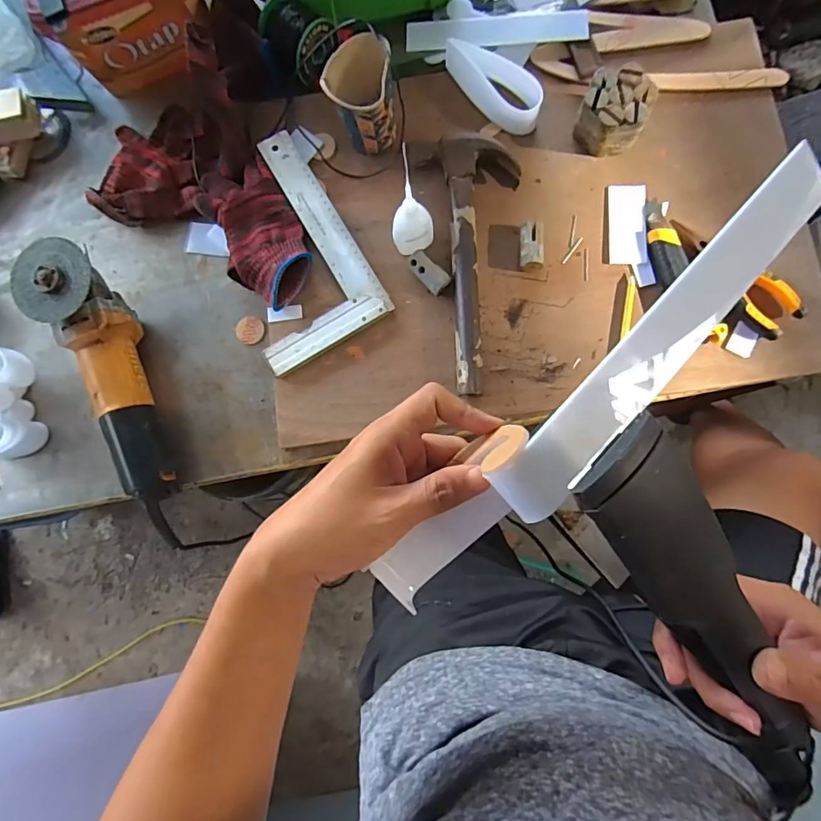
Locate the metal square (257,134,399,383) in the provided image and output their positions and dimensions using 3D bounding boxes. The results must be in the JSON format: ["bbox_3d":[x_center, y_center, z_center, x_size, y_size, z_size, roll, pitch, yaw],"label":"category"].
[{"bbox_3d":[-0.144,-0.183,0.558,0.147,0.018,0.252,-31,83,0],"label":"metal square"}]

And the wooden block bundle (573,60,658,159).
[{"bbox_3d":[0.221,-0.326,0.533,0.067,0.053,0.073,0,84,4],"label":"wooden block bundle"}]

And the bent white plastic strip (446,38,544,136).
[{"bbox_3d":[0.091,-0.371,0.554,0.131,0.038,0.045,43,88,7],"label":"bent white plastic strip"}]

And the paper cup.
[{"bbox_3d":[-0.051,-0.334,0.531,0.066,0.091,0.074,0,84,4],"label":"paper cup"}]

